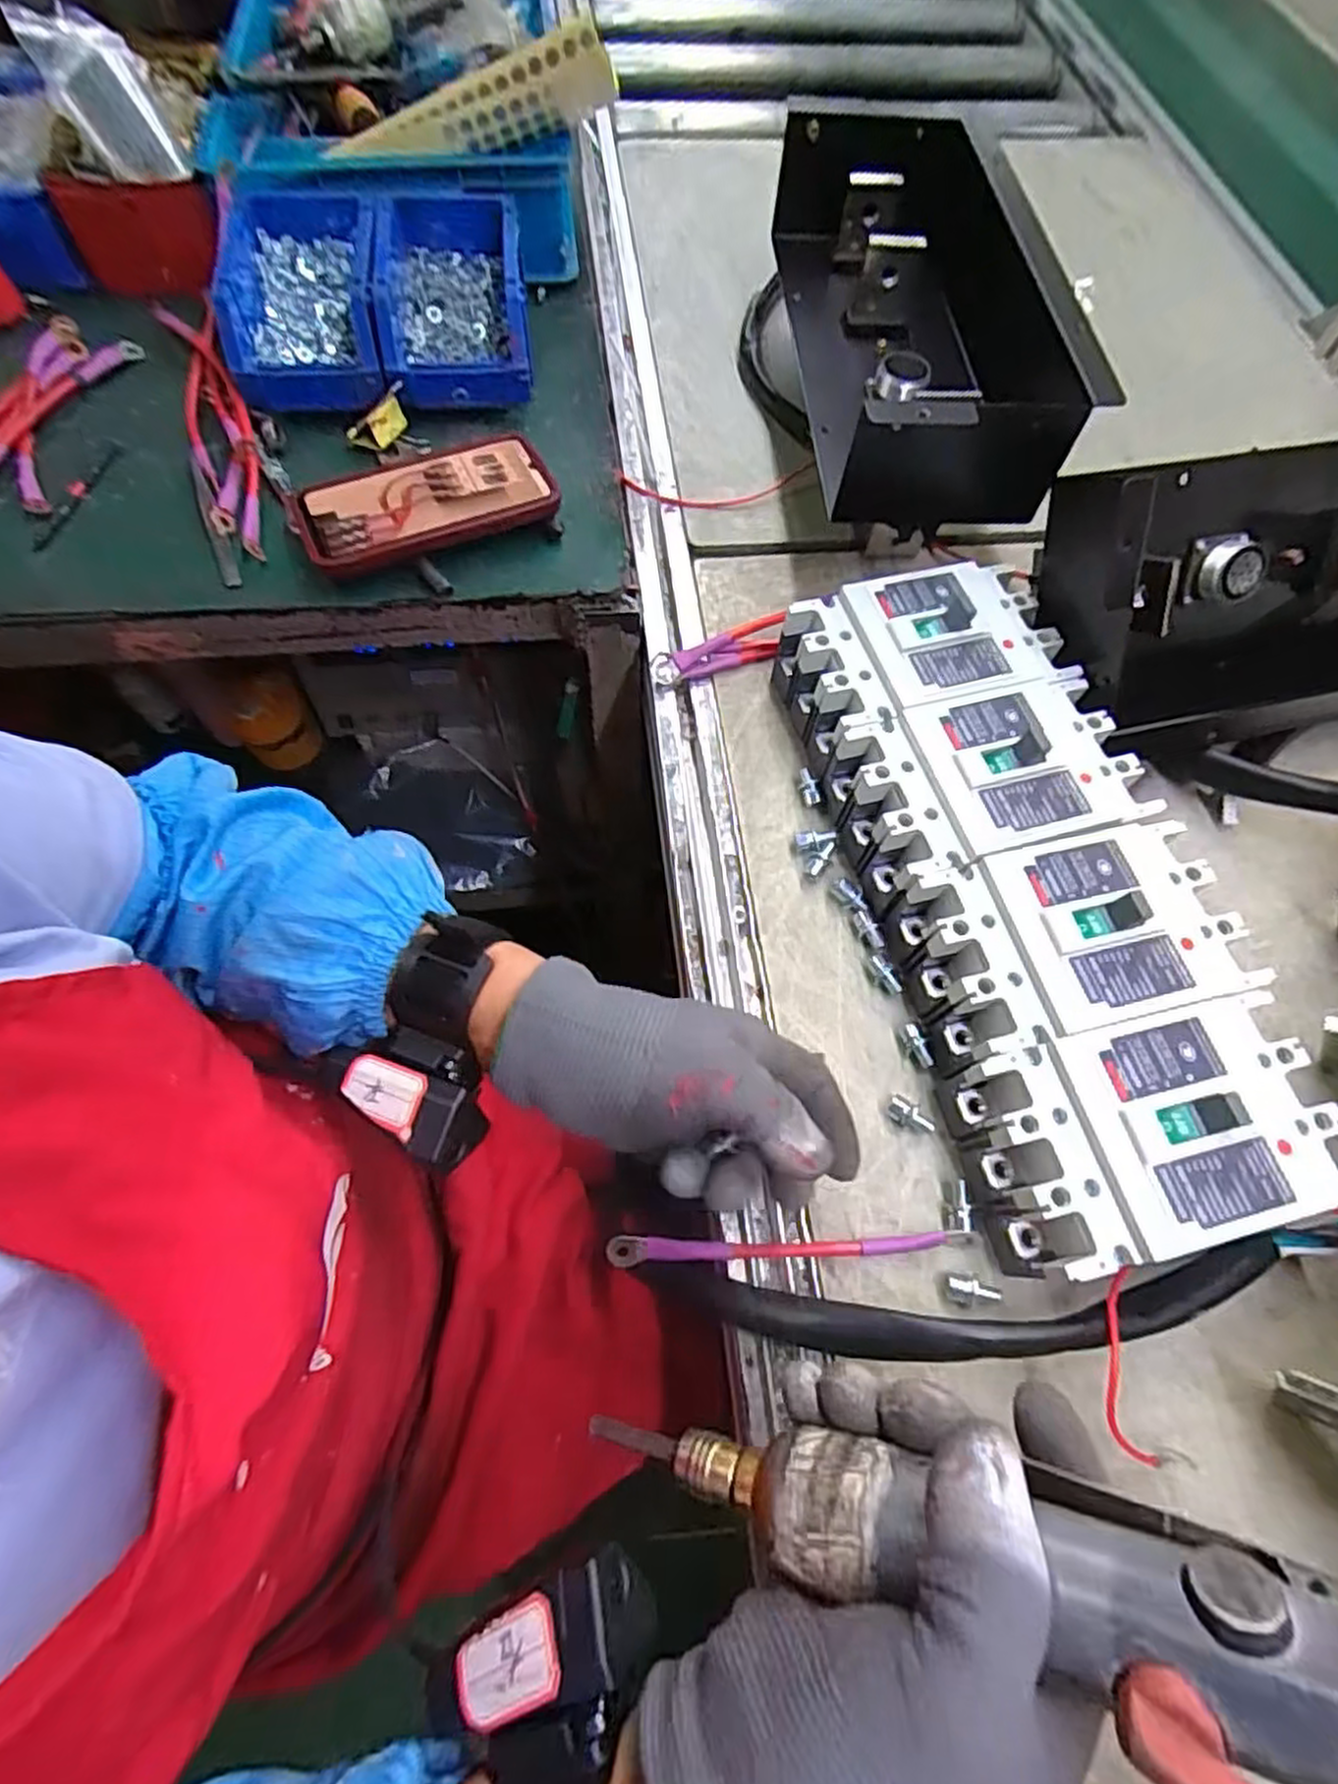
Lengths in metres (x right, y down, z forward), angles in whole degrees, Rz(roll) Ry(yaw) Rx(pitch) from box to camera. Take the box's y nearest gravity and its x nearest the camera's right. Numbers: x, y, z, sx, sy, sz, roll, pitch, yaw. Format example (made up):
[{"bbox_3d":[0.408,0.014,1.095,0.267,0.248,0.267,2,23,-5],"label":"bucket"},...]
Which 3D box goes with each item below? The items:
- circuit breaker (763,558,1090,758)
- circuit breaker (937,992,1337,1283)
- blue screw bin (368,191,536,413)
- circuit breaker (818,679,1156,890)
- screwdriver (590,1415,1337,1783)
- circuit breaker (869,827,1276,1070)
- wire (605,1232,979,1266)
[{"bbox_3d":[0.151,-0.135,0.464,0.151,0.071,0.093,-13,67,-8],"label":"circuit breaker"},{"bbox_3d":[0.218,0.113,0.354,0.152,0.069,0.093,-12,67,-8],"label":"circuit breaker"},{"bbox_3d":[-0.160,-0.440,0.564,0.104,0.060,0.157,-6,67,-5],"label":"blue screw bin"},{"bbox_3d":[0.176,-0.054,0.429,0.150,0.072,0.096,-14,68,-8],"label":"circuit breaker"},{"bbox_3d":[0.097,0.179,0.193,0.279,0.033,0.044,-6,58,33],"label":"screwdriver"},{"bbox_3d":[0.201,0.030,0.392,0.150,0.071,0.093,-11,67,-7],"label":"circuit breaker"},{"bbox_3d":[0.058,0.169,0.362,0.173,0.022,0.012,0,66,-2],"label":"wire"}]

